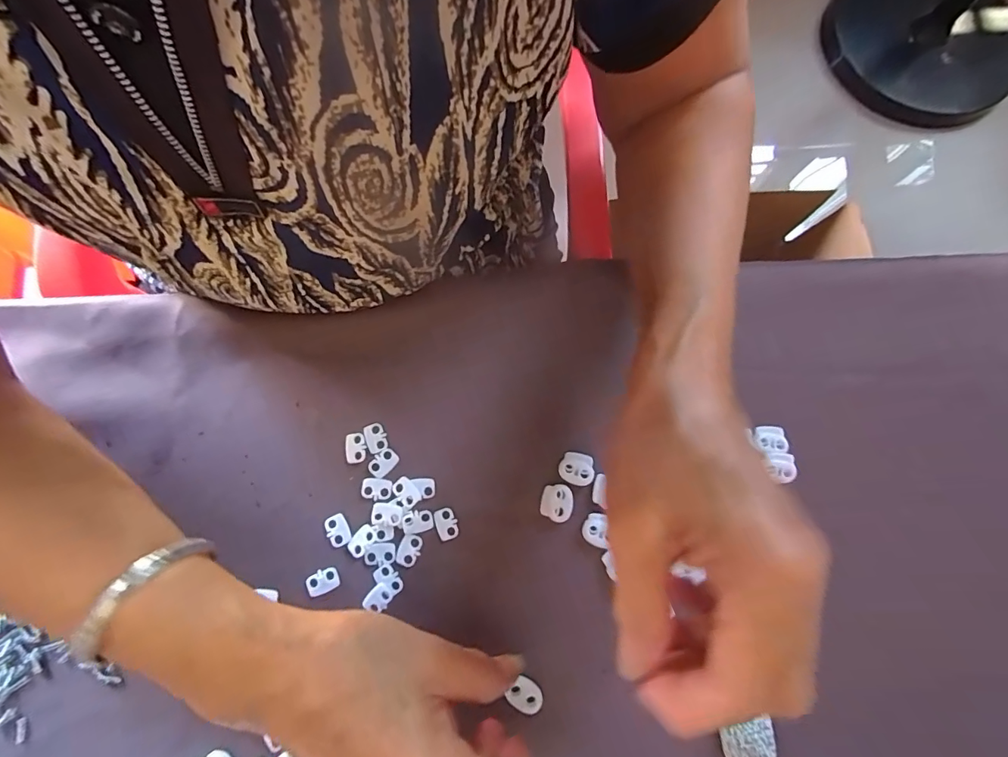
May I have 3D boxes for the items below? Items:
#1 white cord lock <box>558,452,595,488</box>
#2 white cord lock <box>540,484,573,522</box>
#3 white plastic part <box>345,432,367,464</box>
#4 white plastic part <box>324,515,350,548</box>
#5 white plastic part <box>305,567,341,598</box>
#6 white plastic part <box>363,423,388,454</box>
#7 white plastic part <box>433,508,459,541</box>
[{"bbox_3d":[0.046,0.057,0.286,0.022,0.004,0.020,10,77,1],"label":"white cord lock"},{"bbox_3d":[0.033,0.077,0.282,0.020,0.004,0.022,17,77,3],"label":"white cord lock"},{"bbox_3d":[-0.095,0.044,0.286,0.013,0.004,0.019,-12,77,-4],"label":"white plastic part"},{"bbox_3d":[-0.102,0.093,0.275,0.013,0.004,0.019,-23,78,-6],"label":"white plastic part"},{"bbox_3d":[-0.108,0.121,0.269,0.019,0.004,0.014,-25,78,-7],"label":"white plastic part"},{"bbox_3d":[-0.082,0.038,0.288,0.013,0.004,0.019,-21,78,-6],"label":"white plastic part"},{"bbox_3d":[-0.035,0.089,0.277,0.013,0.004,0.019,-19,78,-5],"label":"white plastic part"}]

